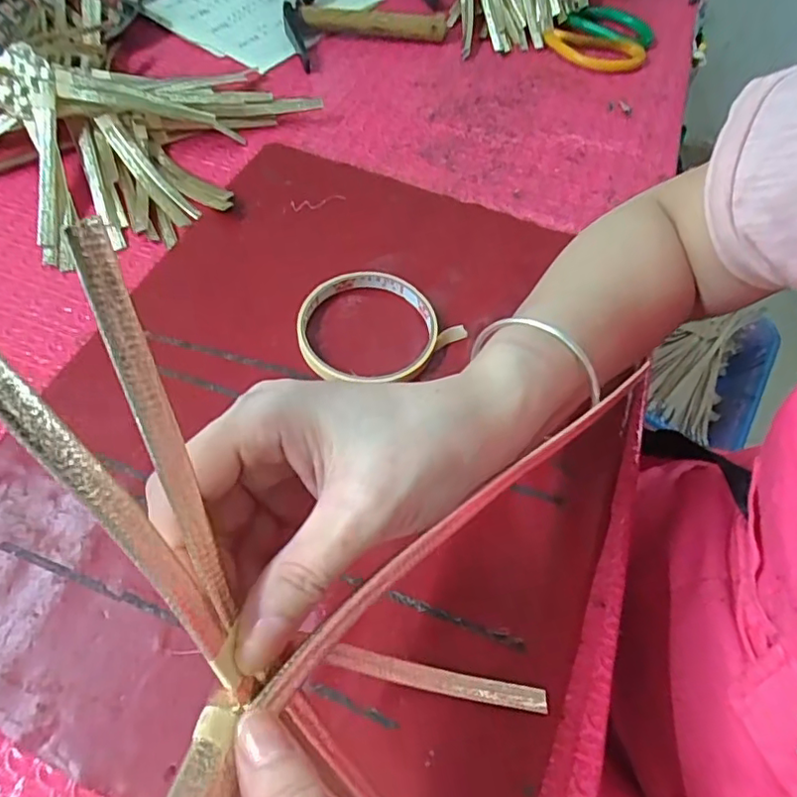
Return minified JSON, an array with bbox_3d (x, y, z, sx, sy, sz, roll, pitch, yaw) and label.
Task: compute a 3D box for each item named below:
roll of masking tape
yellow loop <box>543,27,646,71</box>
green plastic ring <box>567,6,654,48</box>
[{"bbox_3d":[-0.016,-0.042,0.362,0.087,0.015,0.081,1,57,-2],"label":"roll of masking tape"},{"bbox_3d":[0.184,-0.329,0.569,0.094,0.015,0.048,15,57,7],"label":"yellow loop"},{"bbox_3d":[0.209,-0.363,0.584,0.080,0.012,0.048,23,59,12],"label":"green plastic ring"}]

